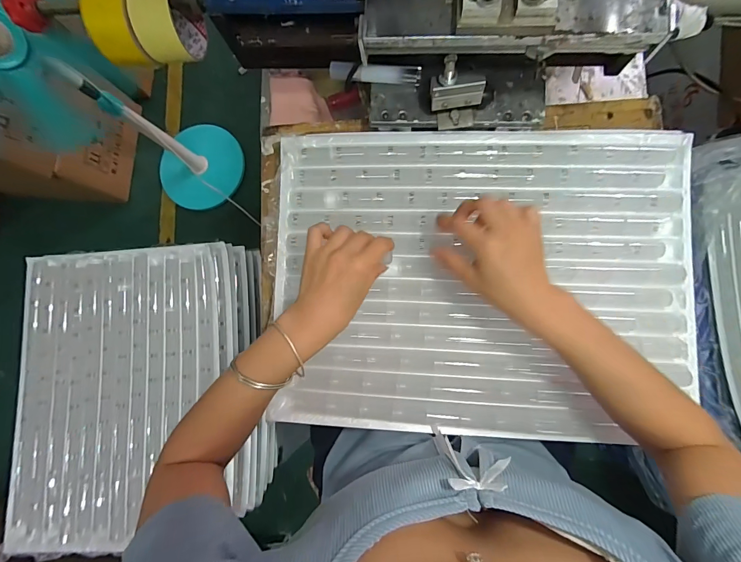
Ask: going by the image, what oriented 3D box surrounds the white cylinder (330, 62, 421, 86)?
[{"bbox_3d":[0.005,-0.242,0.419,0.104,0.020,0.015,6,85,7],"label":"white cylinder"}]

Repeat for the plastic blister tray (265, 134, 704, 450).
[{"bbox_3d":[0.117,-0.004,0.406,0.454,0.016,0.343,0,85,6],"label":"plastic blister tray"}]

